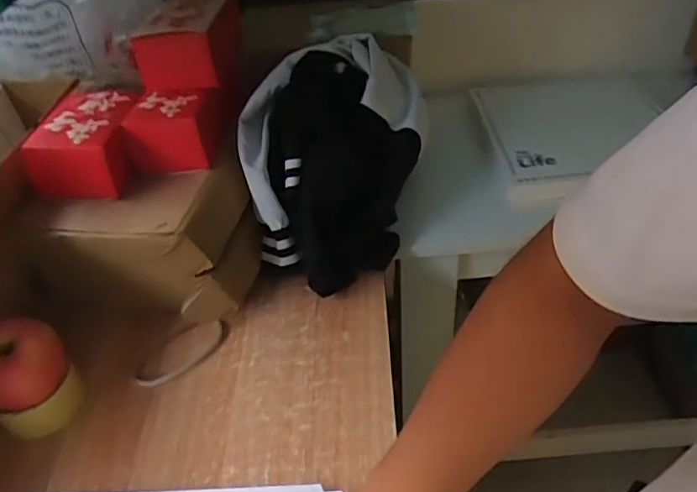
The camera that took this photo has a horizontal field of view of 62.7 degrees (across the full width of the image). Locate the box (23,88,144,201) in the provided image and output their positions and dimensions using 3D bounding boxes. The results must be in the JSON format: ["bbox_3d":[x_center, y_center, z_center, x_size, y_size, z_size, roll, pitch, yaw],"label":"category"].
[{"bbox_3d":[-0.295,-0.121,0.657,0.099,0.063,0.135,-5,42,1],"label":"box"}]

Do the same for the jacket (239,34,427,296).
[{"bbox_3d":[-0.022,-0.102,0.708,0.192,0.211,0.247,13,44,15],"label":"jacket"}]

